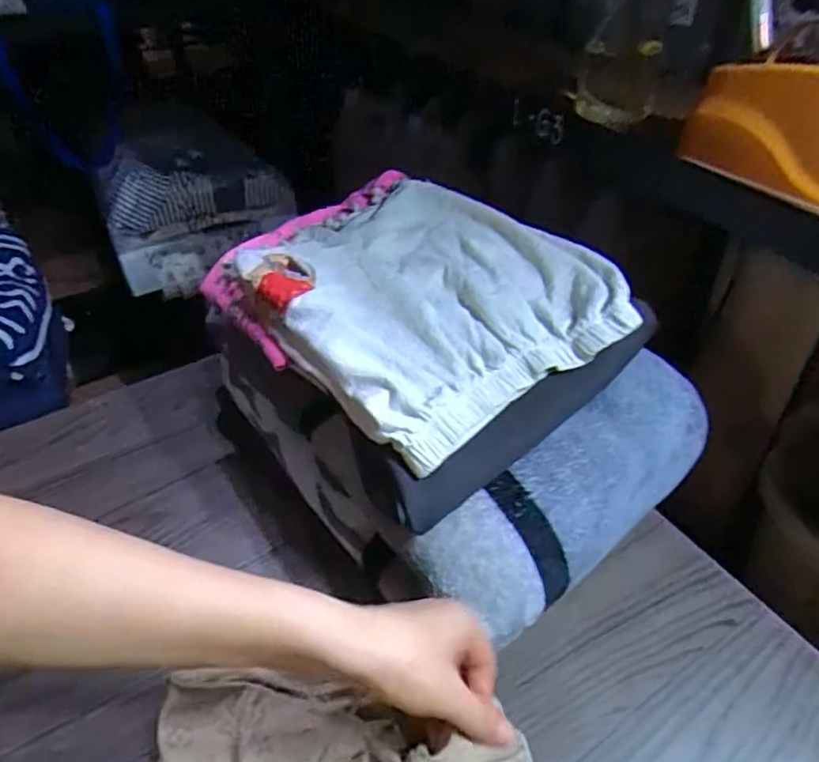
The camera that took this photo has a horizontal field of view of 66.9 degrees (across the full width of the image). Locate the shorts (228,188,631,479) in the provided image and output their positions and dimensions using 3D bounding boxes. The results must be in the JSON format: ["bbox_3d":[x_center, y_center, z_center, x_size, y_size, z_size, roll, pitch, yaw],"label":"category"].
[{"bbox_3d":[0.016,-0.071,0.528,0.243,0.054,0.271,-29,47,-28],"label":"shorts"}]

